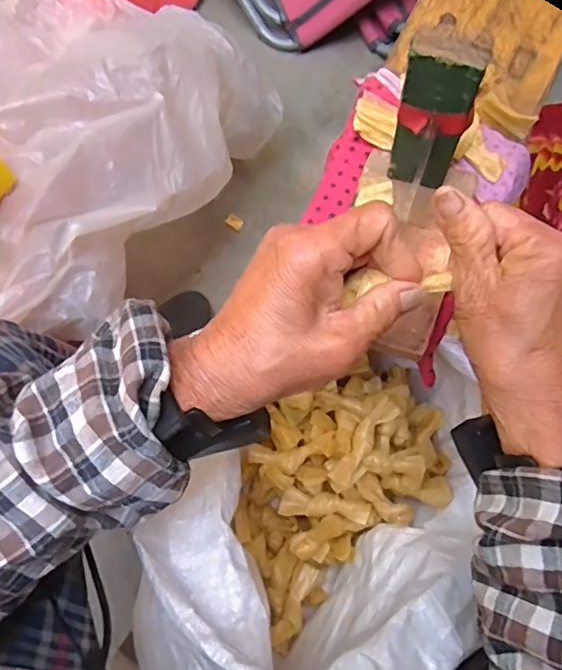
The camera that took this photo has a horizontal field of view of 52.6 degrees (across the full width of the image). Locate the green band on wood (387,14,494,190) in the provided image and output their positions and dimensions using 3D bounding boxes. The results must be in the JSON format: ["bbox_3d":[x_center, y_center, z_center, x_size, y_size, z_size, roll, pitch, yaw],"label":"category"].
[{"bbox_3d":[0.088,-0.125,0.329,0.039,0.109,0.016,10,67,7],"label":"green band on wood"}]

